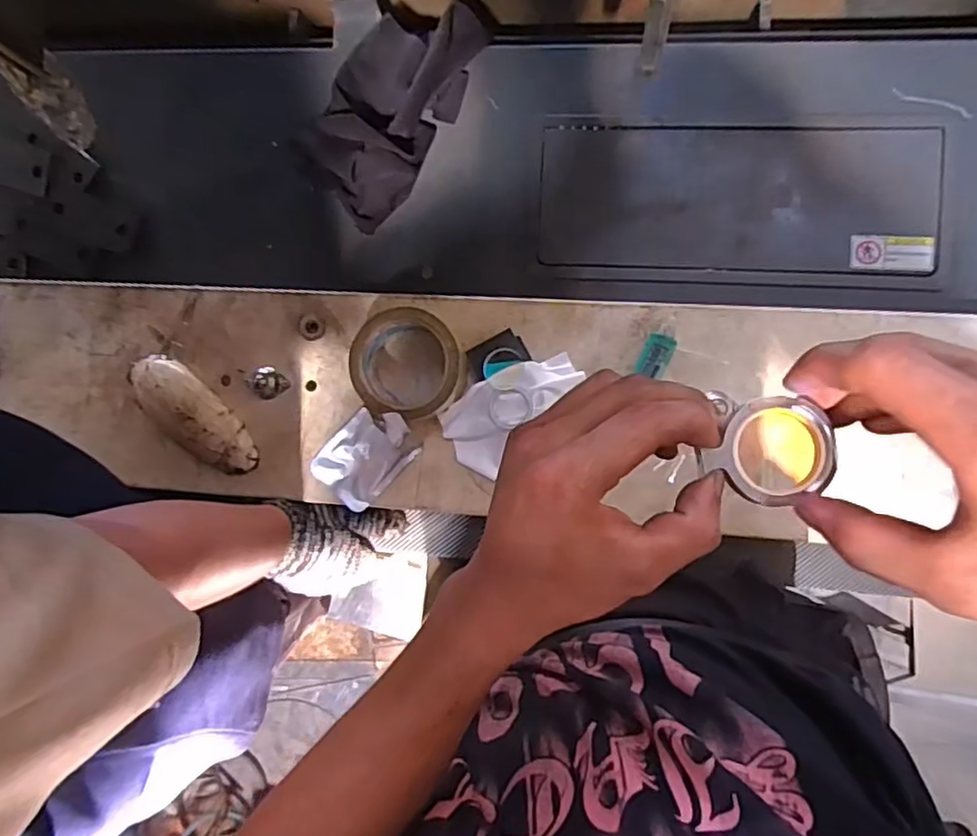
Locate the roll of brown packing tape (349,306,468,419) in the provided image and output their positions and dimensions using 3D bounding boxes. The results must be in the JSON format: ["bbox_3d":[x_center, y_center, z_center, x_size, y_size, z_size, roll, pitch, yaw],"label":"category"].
[{"bbox_3d":[-0.072,-0.047,0.596,0.098,0.050,0.098,18,88,7],"label":"roll of brown packing tape"}]

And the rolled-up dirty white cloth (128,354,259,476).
[{"bbox_3d":[-0.292,-0.003,0.633,0.153,0.030,0.058,41,91,7],"label":"rolled-up dirty white cloth"}]

